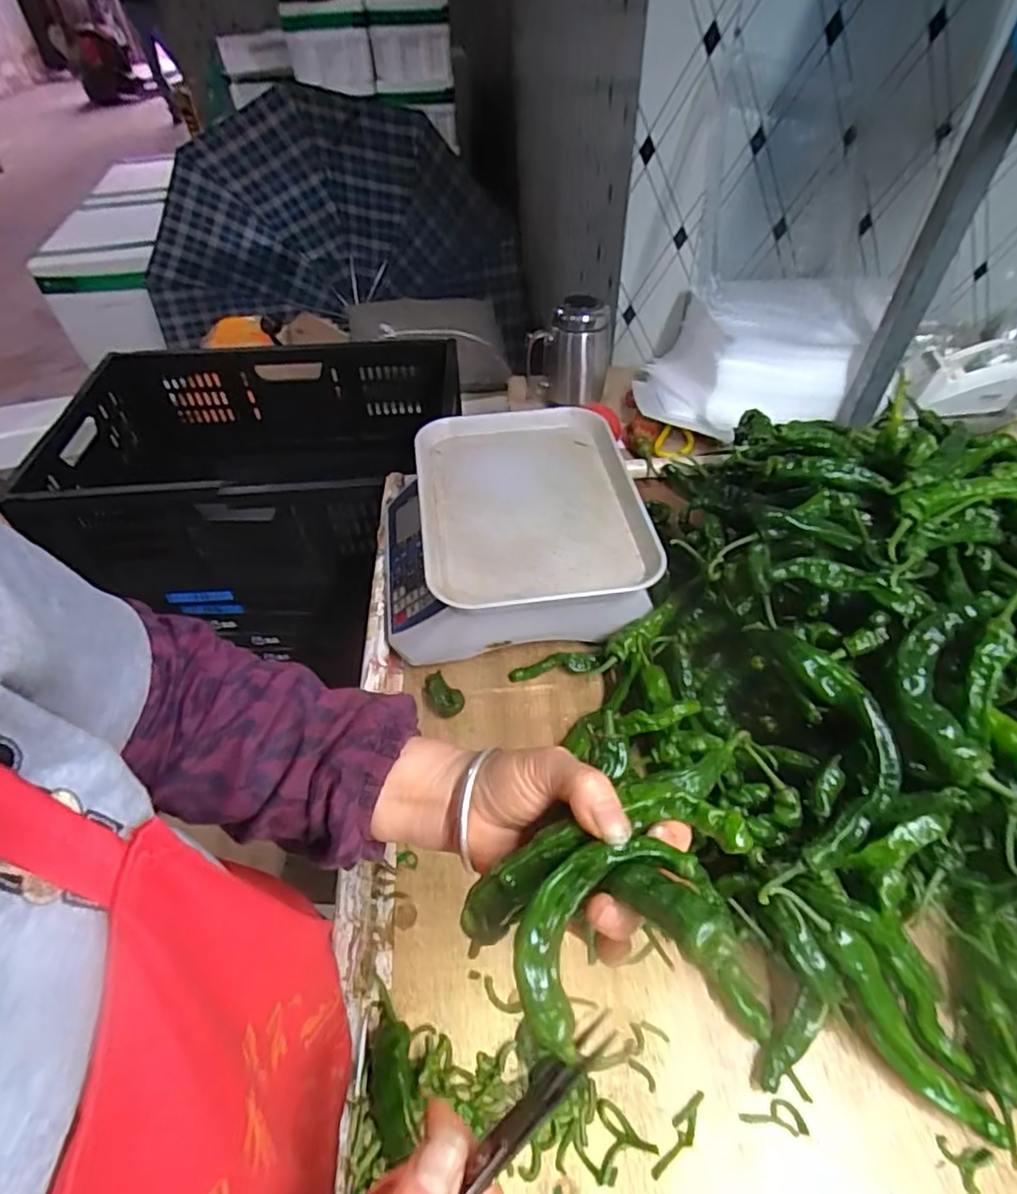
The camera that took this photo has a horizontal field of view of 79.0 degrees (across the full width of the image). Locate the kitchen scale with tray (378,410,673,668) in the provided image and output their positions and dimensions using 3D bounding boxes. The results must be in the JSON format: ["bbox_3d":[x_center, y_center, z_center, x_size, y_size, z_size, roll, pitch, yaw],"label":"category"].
[{"bbox_3d":[-0.001,-0.073,0.644,0.265,0.087,0.275,-6,49,-2],"label":"kitchen scale with tray"}]

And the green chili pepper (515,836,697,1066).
[{"bbox_3d":[0.034,0.137,0.259,0.043,0.028,0.088,31,57,26],"label":"green chili pepper"}]

